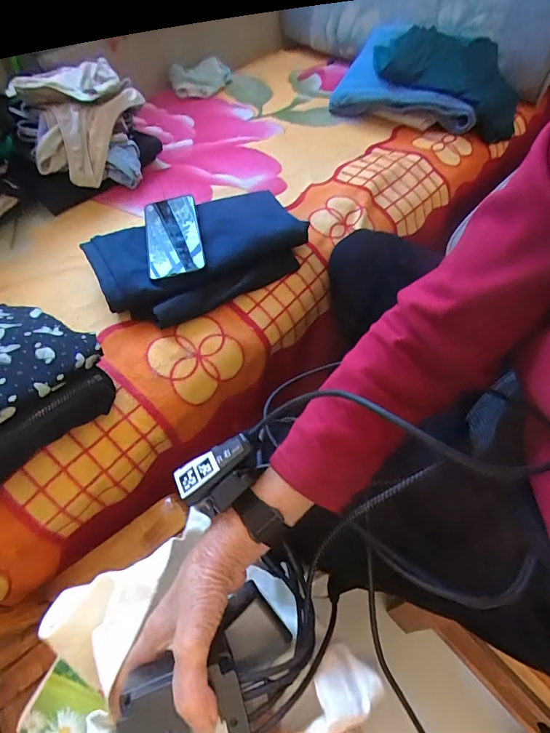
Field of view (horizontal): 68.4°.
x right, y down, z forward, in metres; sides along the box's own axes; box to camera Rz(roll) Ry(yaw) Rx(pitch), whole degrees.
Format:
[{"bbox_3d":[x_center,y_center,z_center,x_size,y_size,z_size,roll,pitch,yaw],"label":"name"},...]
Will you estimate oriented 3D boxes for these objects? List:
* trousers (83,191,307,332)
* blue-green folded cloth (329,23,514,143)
[{"bbox_3d":[-0.107,-0.175,0.586,0.300,0.050,0.200,-29,59,-18],"label":"trousers"},{"bbox_3d":[0.312,-0.591,0.836,0.359,0.135,0.207,16,56,12],"label":"blue-green folded cloth"}]

